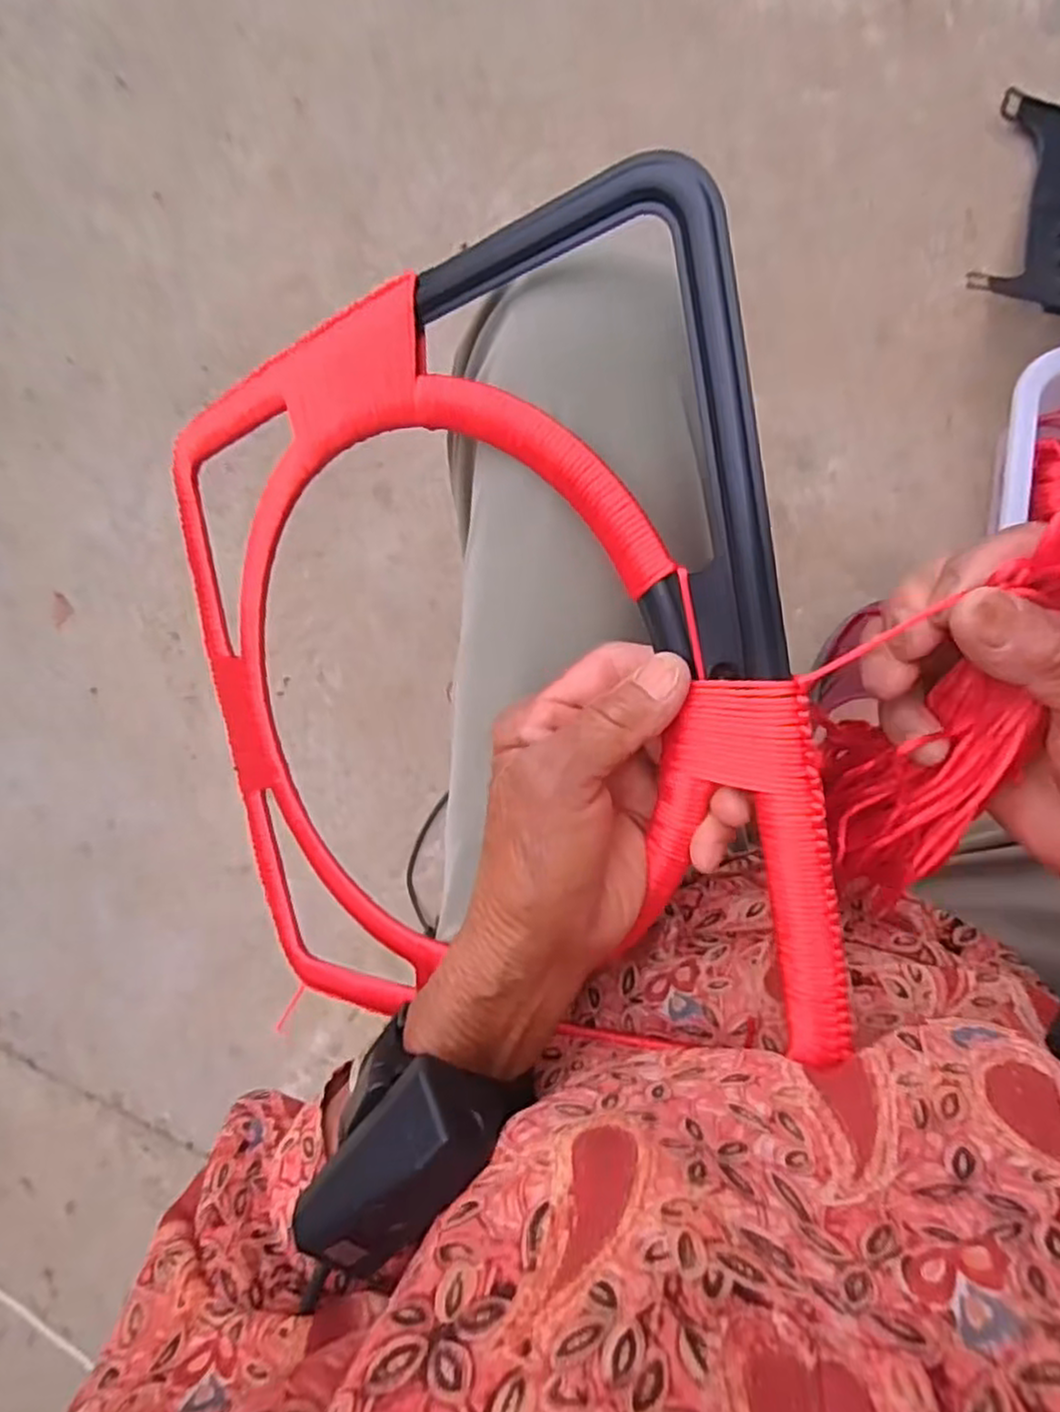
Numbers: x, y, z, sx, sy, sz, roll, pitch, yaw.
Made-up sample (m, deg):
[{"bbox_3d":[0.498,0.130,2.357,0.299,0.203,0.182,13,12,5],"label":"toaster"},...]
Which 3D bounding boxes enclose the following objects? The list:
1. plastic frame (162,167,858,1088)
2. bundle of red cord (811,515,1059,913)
[{"bbox_3d":[-0.044,-0.005,0.316,0.322,0.029,0.318,-8,99,32],"label":"plastic frame"},{"bbox_3d":[0.147,0.001,0.238,0.044,0.043,0.154,23,127,4],"label":"bundle of red cord"}]

